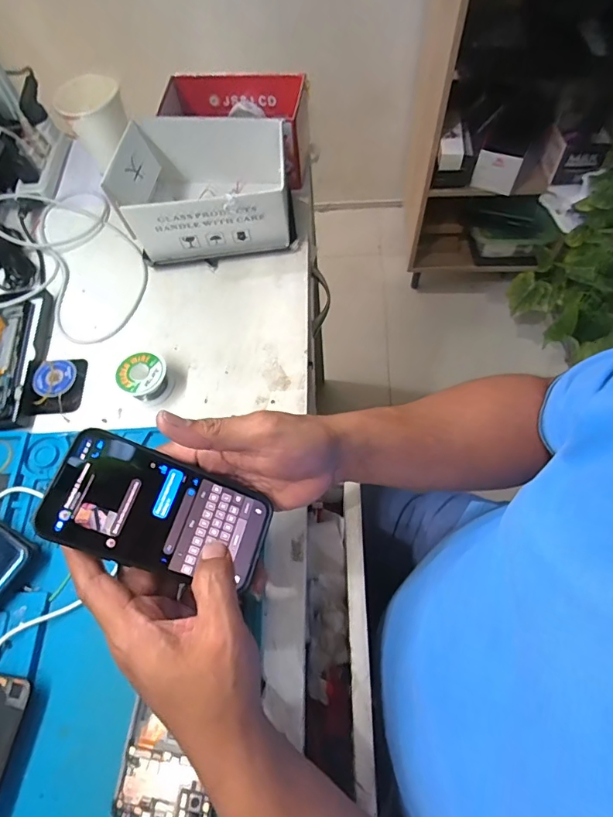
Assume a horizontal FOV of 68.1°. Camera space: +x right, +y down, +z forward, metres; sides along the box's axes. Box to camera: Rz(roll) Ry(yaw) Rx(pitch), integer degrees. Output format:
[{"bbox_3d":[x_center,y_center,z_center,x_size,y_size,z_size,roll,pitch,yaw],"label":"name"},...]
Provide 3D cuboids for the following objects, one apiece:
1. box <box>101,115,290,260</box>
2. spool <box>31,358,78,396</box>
[{"bbox_3d":[-0.119,-0.255,0.536,0.185,0.113,0.131,-4,63,2],"label":"box"},{"bbox_3d":[-0.273,-0.036,0.492,0.045,0.012,0.049,-2,63,3],"label":"spool"}]

